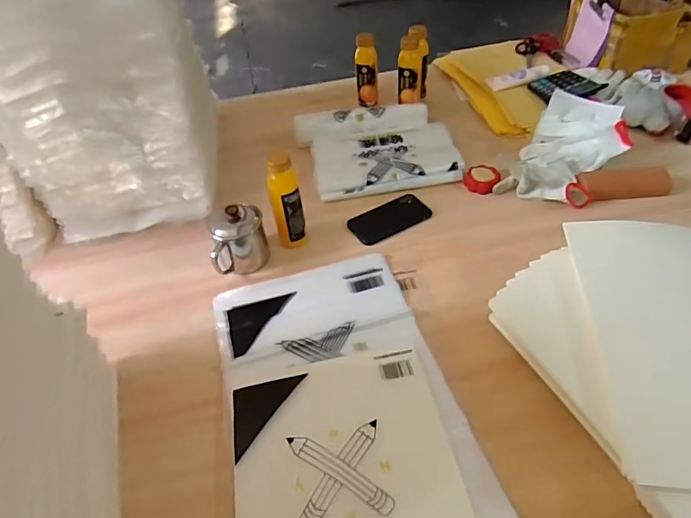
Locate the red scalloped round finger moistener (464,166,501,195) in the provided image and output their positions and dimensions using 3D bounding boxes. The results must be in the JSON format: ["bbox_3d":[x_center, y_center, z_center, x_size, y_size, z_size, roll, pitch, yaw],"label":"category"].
[{"bbox_3d":[0.266,-0.154,0.919,0.067,0.023,0.059,-37,53,-27],"label":"red scalloped round finger moistener"}]

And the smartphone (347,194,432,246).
[{"bbox_3d":[0.081,-0.075,0.874,0.146,0.012,0.075,-25,49,-17],"label":"smartphone"}]

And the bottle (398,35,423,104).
[{"bbox_3d":[0.147,-0.419,1.077,0.052,0.156,0.055,3,46,9],"label":"bottle"}]

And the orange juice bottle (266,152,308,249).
[{"bbox_3d":[-0.098,-0.096,0.783,0.051,0.171,0.052,-11,46,-5],"label":"orange juice bottle"}]

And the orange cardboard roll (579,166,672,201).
[{"bbox_3d":[0.518,-0.140,0.882,0.160,0.042,0.056,-1,46,5],"label":"orange cardboard roll"}]

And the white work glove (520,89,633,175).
[{"bbox_3d":[0.449,-0.235,0.907,0.161,0.033,0.142,27,95,28],"label":"white work glove"}]

